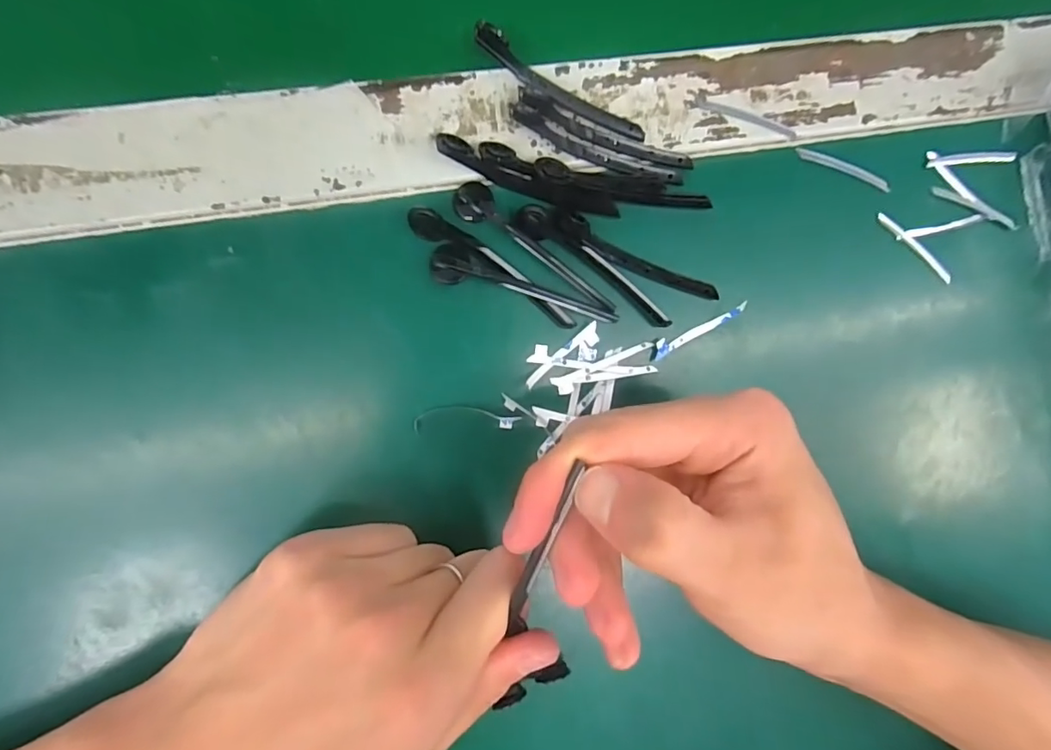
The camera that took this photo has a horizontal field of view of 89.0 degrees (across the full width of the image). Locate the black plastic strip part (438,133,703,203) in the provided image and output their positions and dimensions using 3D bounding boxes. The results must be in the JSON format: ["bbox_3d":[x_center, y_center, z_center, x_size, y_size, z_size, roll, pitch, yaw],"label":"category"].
[{"bbox_3d":[0.002,-0.073,0.201,0.071,0.008,0.011,19,90,-10],"label":"black plastic strip part"}]

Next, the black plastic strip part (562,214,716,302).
[{"bbox_3d":[0.047,-0.045,0.213,0.069,0.004,0.010,25,89,-10],"label":"black plastic strip part"}]

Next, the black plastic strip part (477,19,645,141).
[{"bbox_3d":[0.012,-0.107,0.203,0.072,0.006,0.012,28,89,-10],"label":"black plastic strip part"}]

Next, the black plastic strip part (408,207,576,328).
[{"bbox_3d":[-0.011,-0.040,0.200,0.072,0.008,0.009,32,88,-10],"label":"black plastic strip part"}]

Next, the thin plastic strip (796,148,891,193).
[{"bbox_3d":[0.136,-0.088,0.227,0.045,0.004,0.005,16,91,-10],"label":"thin plastic strip"}]

